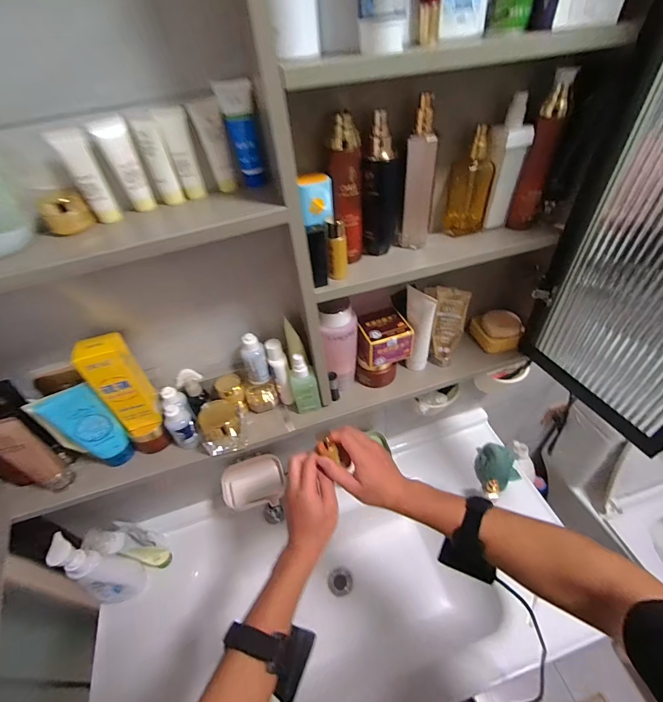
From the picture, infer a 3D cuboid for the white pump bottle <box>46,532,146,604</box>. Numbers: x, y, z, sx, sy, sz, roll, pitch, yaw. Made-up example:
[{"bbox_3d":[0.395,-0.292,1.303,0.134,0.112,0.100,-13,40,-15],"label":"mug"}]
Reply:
[{"bbox_3d":[-0.451,0.425,0.694,0.056,0.244,0.076,7,47,14],"label":"white pump bottle"}]

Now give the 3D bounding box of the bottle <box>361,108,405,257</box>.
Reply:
[{"bbox_3d":[0.064,-0.197,0.445,0.050,0.163,0.037,3,46,10],"label":"bottle"}]

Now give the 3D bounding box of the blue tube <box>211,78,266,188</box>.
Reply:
[{"bbox_3d":[-0.094,-0.230,0.385,0.033,0.096,0.021,-18,46,-11],"label":"blue tube"}]

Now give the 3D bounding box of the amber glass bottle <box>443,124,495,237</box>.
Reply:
[{"bbox_3d":[0.190,-0.227,0.490,0.050,0.131,0.035,-9,45,-2],"label":"amber glass bottle"}]

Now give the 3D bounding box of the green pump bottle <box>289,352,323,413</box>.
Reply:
[{"bbox_3d":[-0.043,0.055,0.574,0.041,0.117,0.025,-14,46,-7],"label":"green pump bottle"}]

